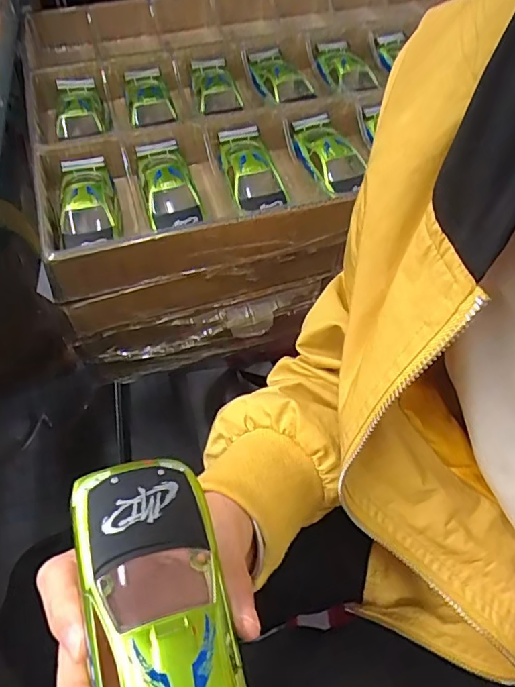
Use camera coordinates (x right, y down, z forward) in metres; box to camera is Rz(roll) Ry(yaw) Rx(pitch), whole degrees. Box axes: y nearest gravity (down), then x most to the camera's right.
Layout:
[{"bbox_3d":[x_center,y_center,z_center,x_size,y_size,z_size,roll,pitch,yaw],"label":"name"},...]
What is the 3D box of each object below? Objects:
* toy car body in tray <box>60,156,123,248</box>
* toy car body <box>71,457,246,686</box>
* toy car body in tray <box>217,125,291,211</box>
[{"bbox_3d":[-0.155,-0.123,0.482,0.051,0.036,0.112,-13,55,-10],"label":"toy car body in tray"},{"bbox_3d":[-0.034,0.102,0.183,0.048,0.022,0.124,-13,65,-10],"label":"toy car body"},{"bbox_3d":[-0.008,-0.166,0.496,0.049,0.024,0.108,-17,56,-12],"label":"toy car body in tray"}]

